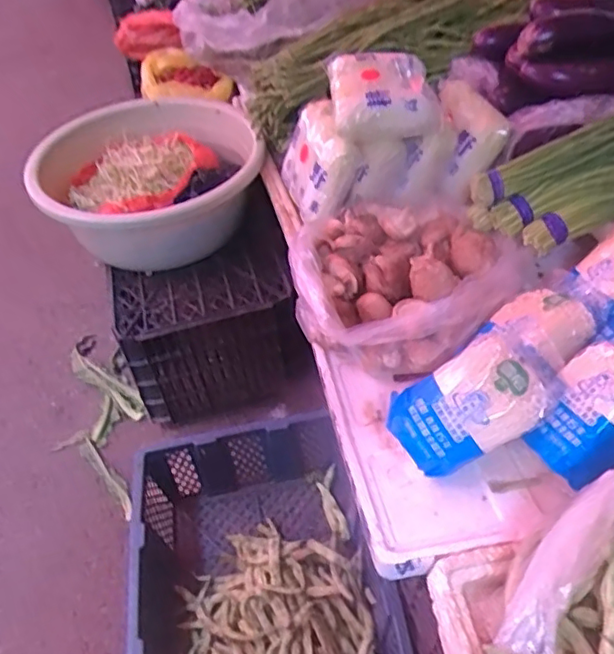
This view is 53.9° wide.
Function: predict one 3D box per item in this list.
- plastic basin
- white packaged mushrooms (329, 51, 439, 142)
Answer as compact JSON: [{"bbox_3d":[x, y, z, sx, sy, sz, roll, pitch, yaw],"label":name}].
[{"bbox_3d":[-0.287,-0.281,1.168,0.431,0.145,0.478,-22,48,-13],"label":"plastic basin"},{"bbox_3d":[0.114,-0.363,0.935,0.154,0.060,0.168,-8,46,0],"label":"white packaged mushrooms"}]

